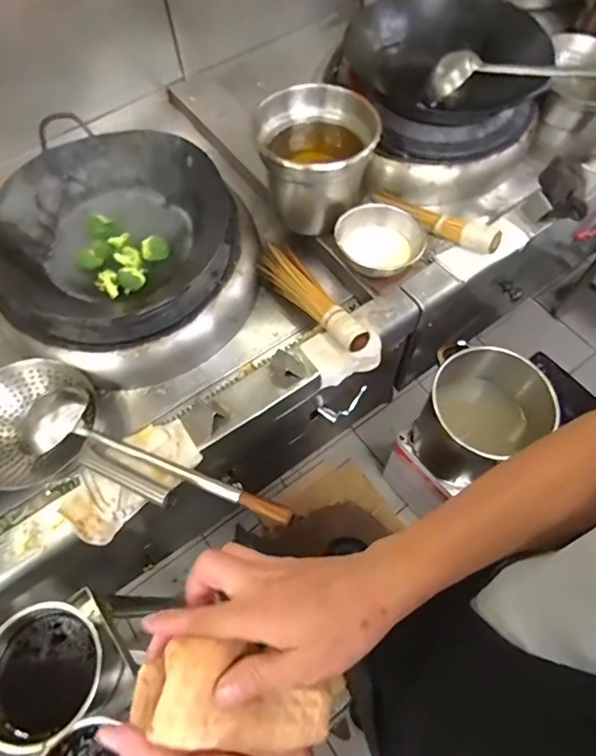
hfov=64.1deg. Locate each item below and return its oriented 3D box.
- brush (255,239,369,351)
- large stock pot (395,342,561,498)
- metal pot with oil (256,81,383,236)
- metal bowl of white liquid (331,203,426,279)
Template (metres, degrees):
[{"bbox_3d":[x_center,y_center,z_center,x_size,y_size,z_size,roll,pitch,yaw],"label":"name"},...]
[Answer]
[{"bbox_3d":[0.031,-0.154,0.896,0.062,0.059,0.281,-37,66,-16],"label":"brush"},{"bbox_3d":[0.405,0.097,1.119,0.240,0.266,0.264,-1,62,2],"label":"large stock pot"},{"bbox_3d":[0.043,-0.425,0.925,0.217,0.192,0.178,-8,62,-1],"label":"metal pot with oil"},{"bbox_3d":[0.155,-0.265,0.933,0.166,0.063,0.148,-36,88,-23],"label":"metal bowl of white liquid"}]

